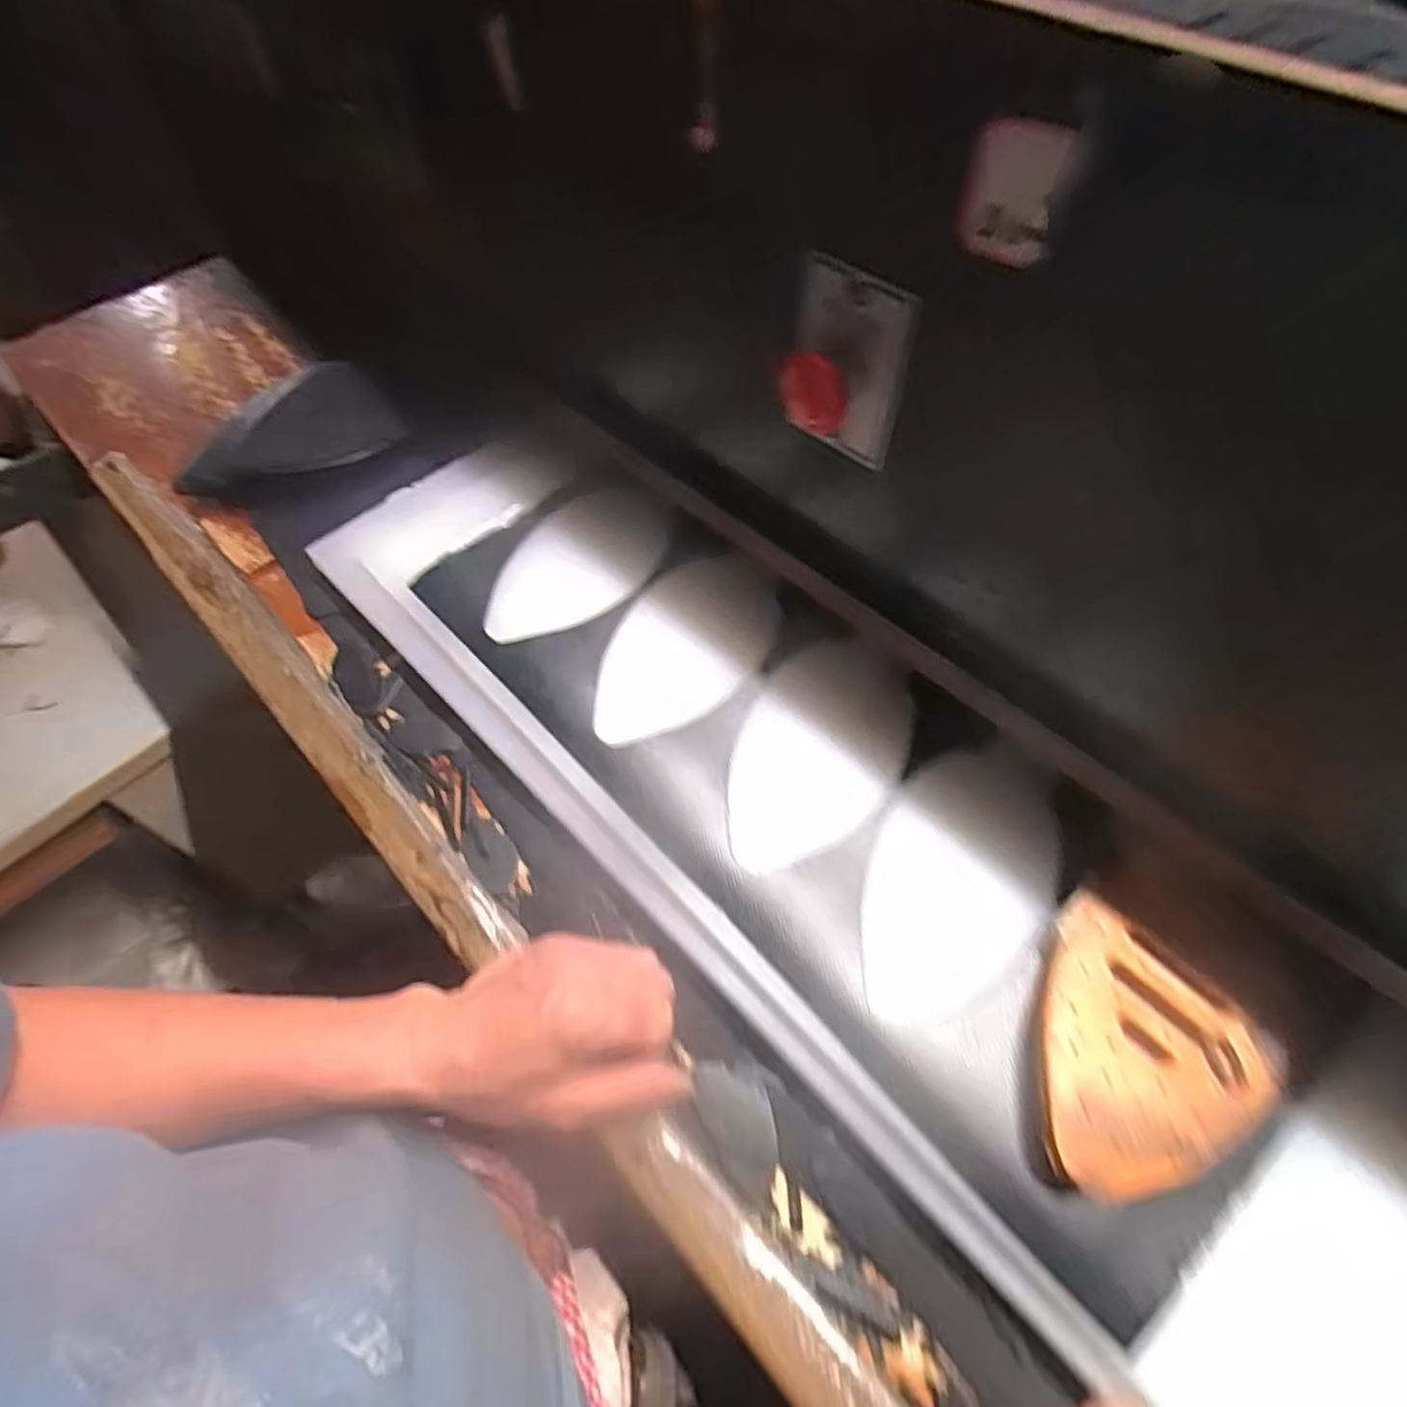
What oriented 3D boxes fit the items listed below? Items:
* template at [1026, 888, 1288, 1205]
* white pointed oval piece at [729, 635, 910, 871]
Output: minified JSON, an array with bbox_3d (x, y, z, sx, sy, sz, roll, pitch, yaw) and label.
[{"bbox_3d":[0.193,0.171,0.359,0.116,0.029,0.106,-39,65,-20],"label":"template"},{"bbox_3d":[0.071,0.029,0.456,0.091,0.012,0.162,22,62,15],"label":"white pointed oval piece"}]

